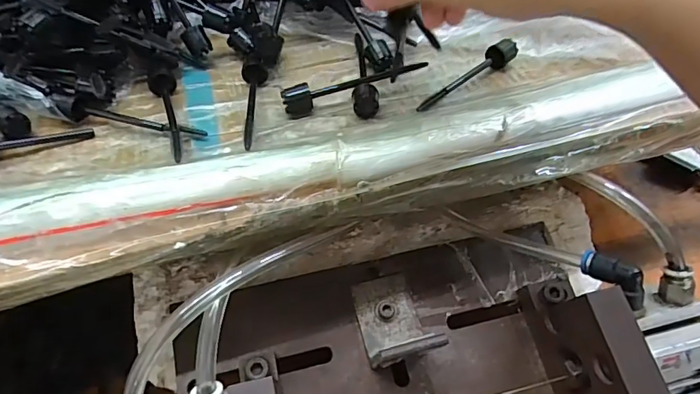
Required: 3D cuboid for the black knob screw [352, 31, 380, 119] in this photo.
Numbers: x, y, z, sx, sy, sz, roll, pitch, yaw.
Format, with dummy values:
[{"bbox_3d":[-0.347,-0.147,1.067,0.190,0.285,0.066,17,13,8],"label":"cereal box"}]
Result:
[{"bbox_3d":[0.007,-0.080,0.292,0.015,0.013,0.089,-2,49,-2],"label":"black knob screw"}]

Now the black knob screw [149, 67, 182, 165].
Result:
[{"bbox_3d":[-0.098,-0.044,0.258,0.014,0.013,0.084,-15,51,-14],"label":"black knob screw"}]

